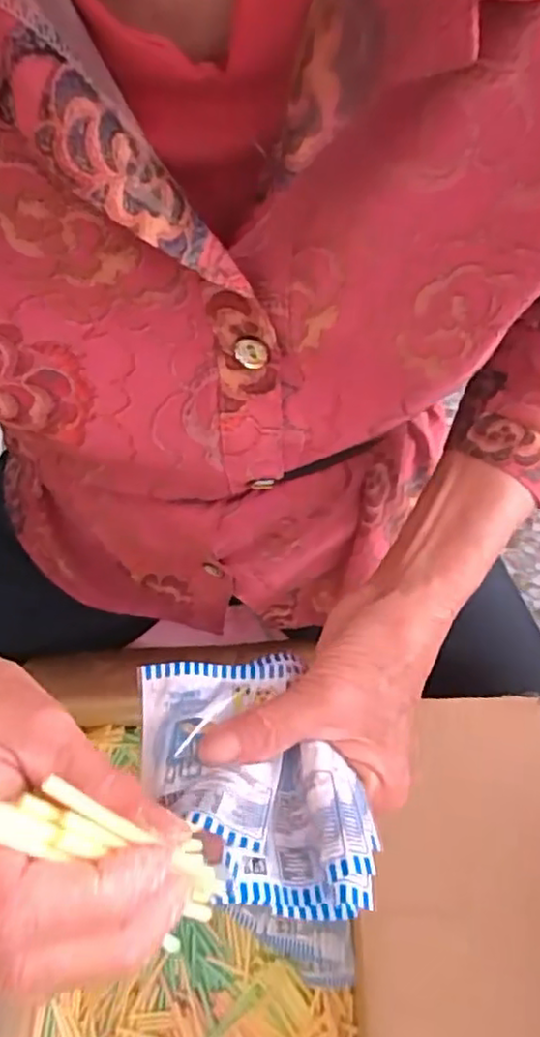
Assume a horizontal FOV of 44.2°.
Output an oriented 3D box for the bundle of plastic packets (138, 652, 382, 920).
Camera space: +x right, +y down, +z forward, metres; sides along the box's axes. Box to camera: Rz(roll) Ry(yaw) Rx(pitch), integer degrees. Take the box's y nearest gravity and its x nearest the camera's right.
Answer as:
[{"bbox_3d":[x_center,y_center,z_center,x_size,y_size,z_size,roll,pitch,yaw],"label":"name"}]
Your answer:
[{"bbox_3d":[-0.008,0.100,0.261,0.072,0.057,0.111,-23,71,-6],"label":"bundle of plastic packets"}]

